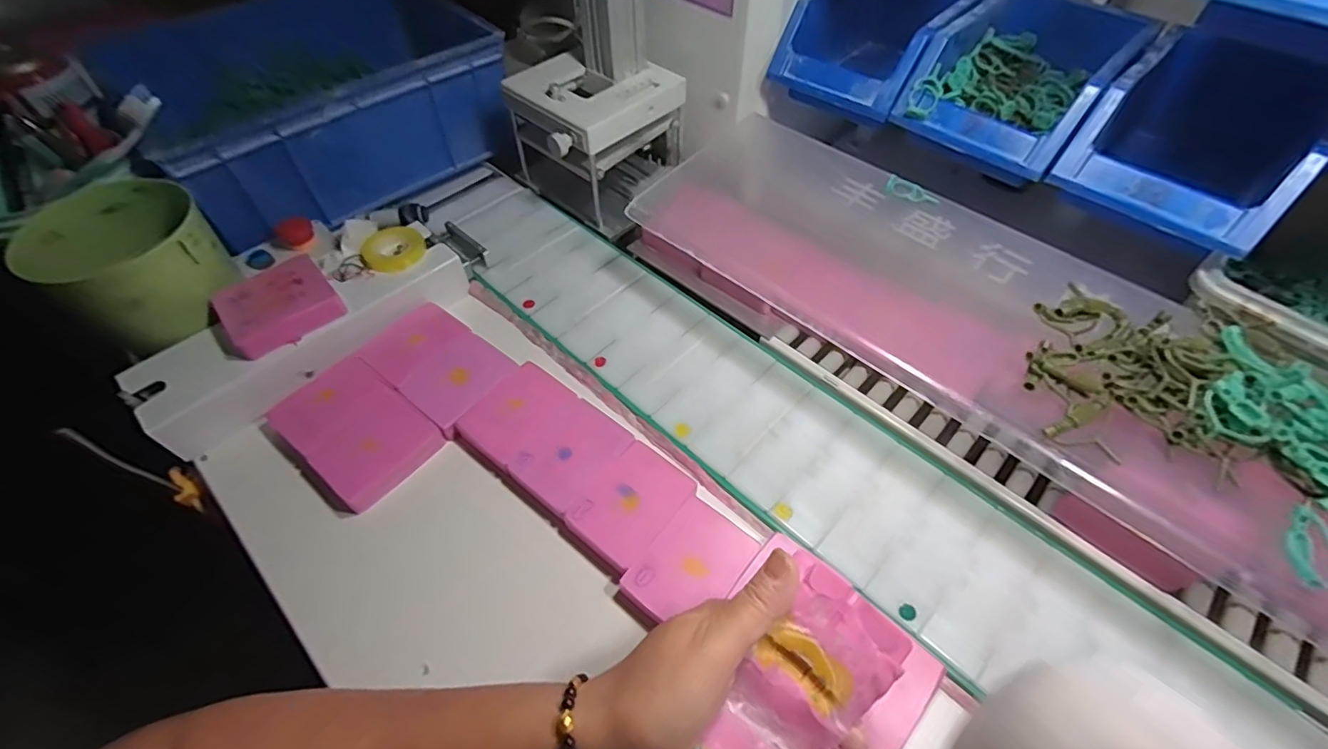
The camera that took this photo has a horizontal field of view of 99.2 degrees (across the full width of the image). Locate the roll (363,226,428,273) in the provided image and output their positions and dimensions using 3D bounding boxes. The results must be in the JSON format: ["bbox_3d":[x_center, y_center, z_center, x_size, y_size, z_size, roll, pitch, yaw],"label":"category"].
[{"bbox_3d":[-0.236,-0.108,0.497,0.051,0.016,0.051,0,53,0],"label":"roll"}]

